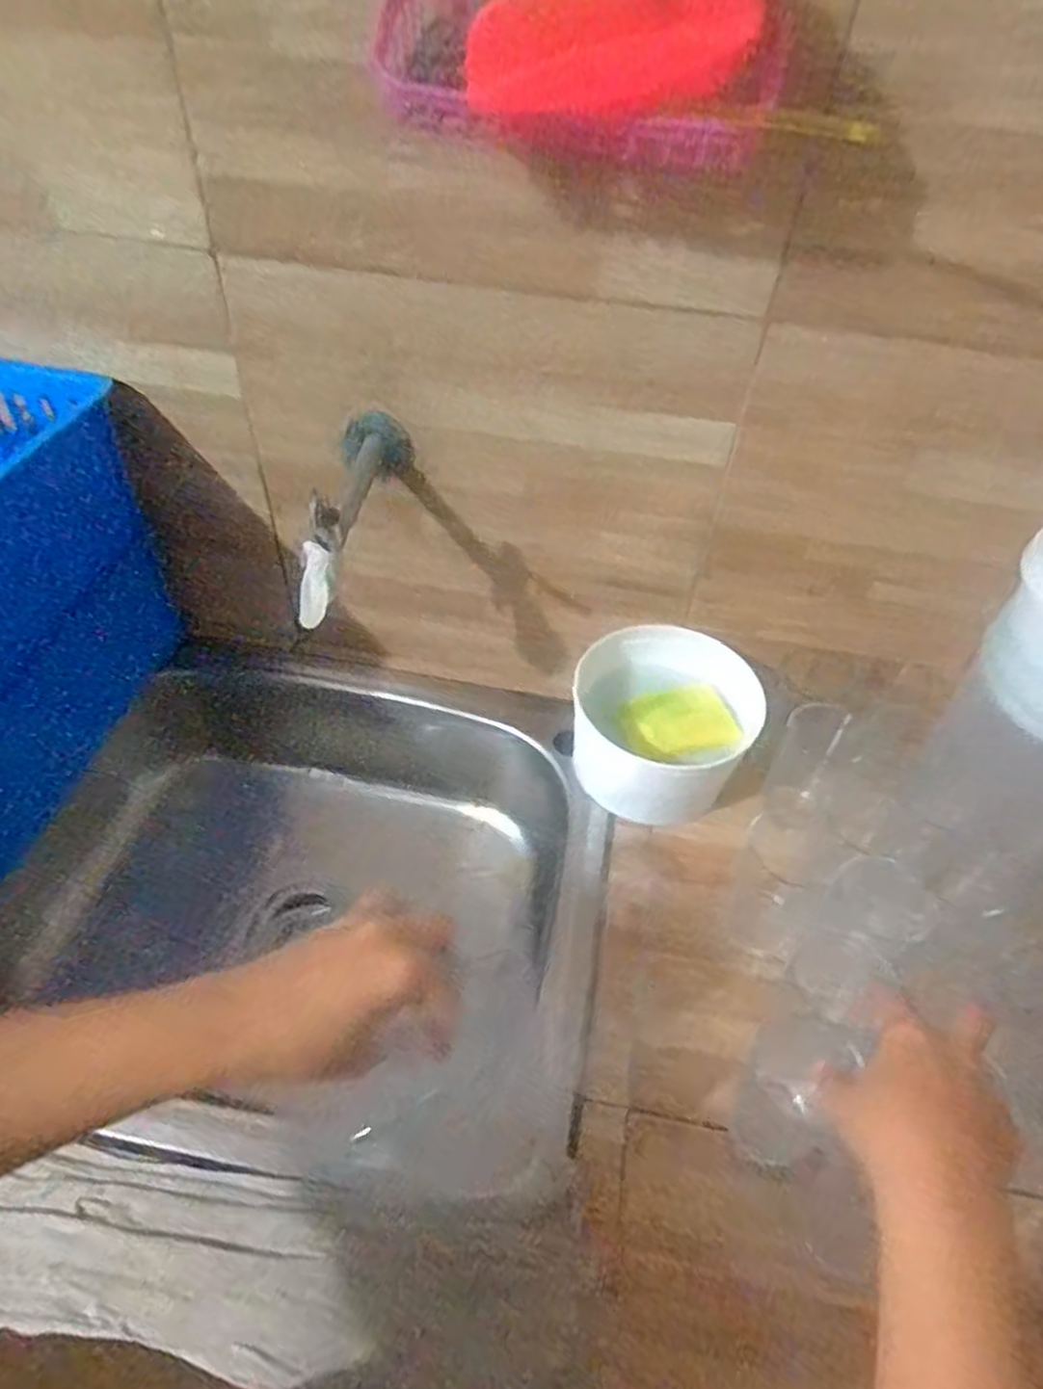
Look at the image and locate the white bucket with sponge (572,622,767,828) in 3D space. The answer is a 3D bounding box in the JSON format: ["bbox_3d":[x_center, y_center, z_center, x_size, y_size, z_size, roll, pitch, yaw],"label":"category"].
[{"bbox_3d":[0.130,0.029,0.720,0.165,0.099,0.155,7,48,2],"label":"white bucket with sponge"}]

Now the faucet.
[{"bbox_3d":[-0.127,-0.142,0.597,0.064,0.080,0.171,3,48,-1],"label":"faucet"}]

